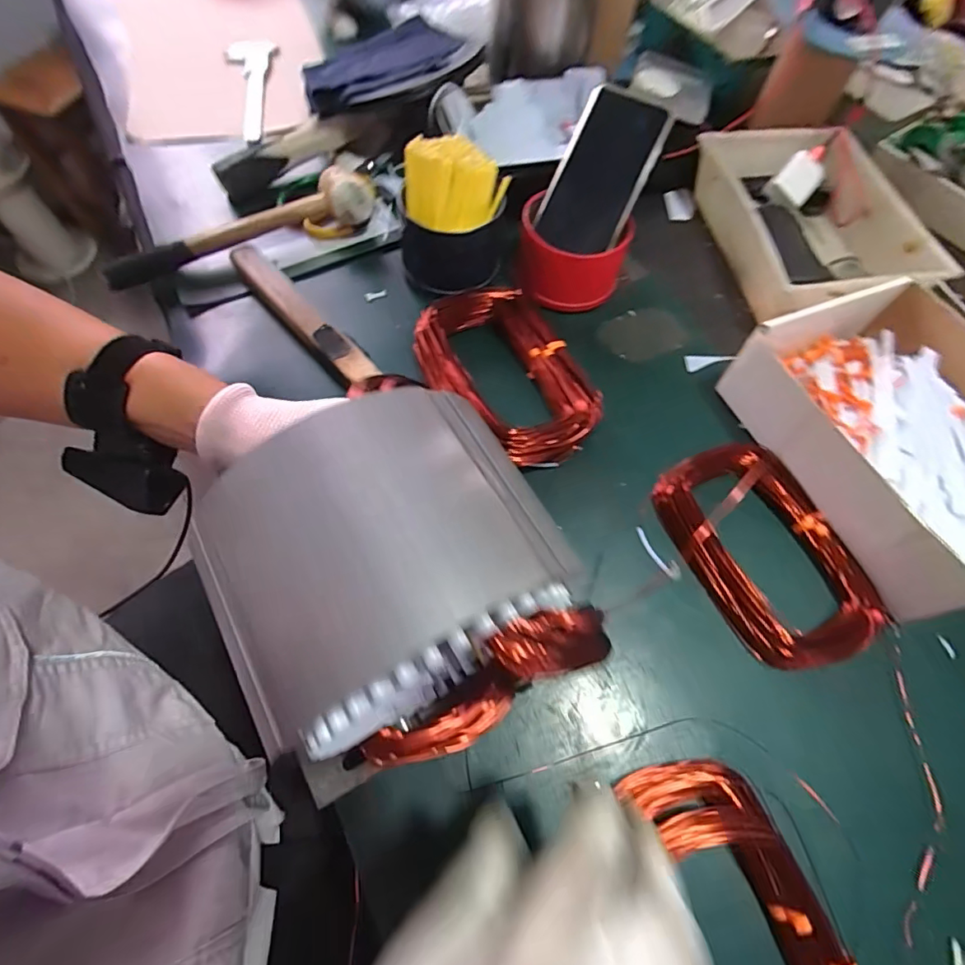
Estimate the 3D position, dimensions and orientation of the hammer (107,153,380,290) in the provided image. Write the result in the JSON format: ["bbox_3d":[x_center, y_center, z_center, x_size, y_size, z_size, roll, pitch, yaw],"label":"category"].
[{"bbox_3d":[-0.229,-0.242,0.497,0.265,0.053,0.058,-28,68,-14],"label":"hammer"}]

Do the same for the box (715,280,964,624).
[{"bbox_3d":[0.344,-0.040,0.405,0.196,0.059,0.244,-21,66,-11],"label":"box"}]

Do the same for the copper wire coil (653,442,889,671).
[{"bbox_3d":[0.218,0.049,0.390,0.112,0.026,0.172,-18,66,-10],"label":"copper wire coil"}]

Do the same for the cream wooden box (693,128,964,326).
[{"bbox_3d":[0.338,-0.270,0.536,0.169,0.067,0.247,-5,64,-4],"label":"cream wooden box"}]

